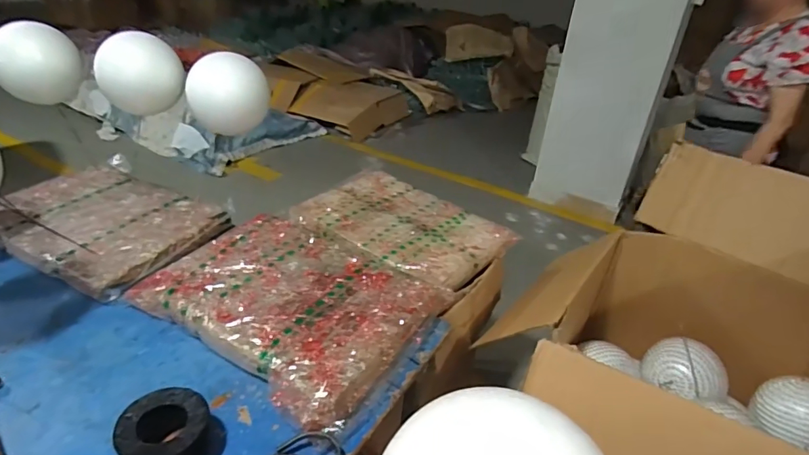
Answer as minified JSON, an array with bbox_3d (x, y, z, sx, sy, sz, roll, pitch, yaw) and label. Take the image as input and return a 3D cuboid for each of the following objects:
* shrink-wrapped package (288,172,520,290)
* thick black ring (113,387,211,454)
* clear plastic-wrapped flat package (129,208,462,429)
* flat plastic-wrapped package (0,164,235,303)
[{"bbox_3d":[-0.019,-0.011,1.257,0.507,0.035,0.329,26,38,33],"label":"shrink-wrapped package"},{"bbox_3d":[-0.333,0.291,0.662,0.110,0.083,0.116,2,31,-1],"label":"thick black ring"},{"bbox_3d":[-0.227,0.139,0.942,0.531,0.061,0.407,19,35,25],"label":"clear plastic-wrapped flat package"},{"bbox_3d":[-0.727,-0.018,1.130,0.548,0.071,0.342,17,33,22],"label":"flat plastic-wrapped package"}]

